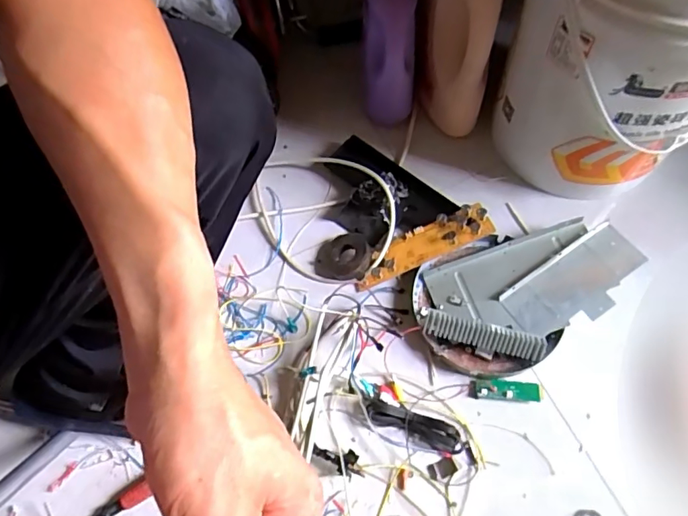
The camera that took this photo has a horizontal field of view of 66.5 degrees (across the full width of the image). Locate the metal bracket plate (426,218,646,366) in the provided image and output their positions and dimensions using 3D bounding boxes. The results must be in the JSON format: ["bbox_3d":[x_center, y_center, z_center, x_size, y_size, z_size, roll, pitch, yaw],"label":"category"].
[{"bbox_3d":[0.251,0.048,0.710,0.296,0.042,0.164,-16,64,-6],"label":"metal bracket plate"}]

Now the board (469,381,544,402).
[{"bbox_3d":[0.207,0.170,0.668,0.091,0.008,0.023,2,64,3],"label":"board"}]

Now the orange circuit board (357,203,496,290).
[{"bbox_3d":[0.108,-0.016,0.740,0.200,0.019,0.057,-29,66,2],"label":"orange circuit board"}]

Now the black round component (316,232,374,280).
[{"bbox_3d":[0.002,-0.004,0.748,0.076,0.027,0.076,-7,59,11],"label":"black round component"}]

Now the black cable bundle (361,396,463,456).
[{"bbox_3d":[0.084,0.207,0.651,0.128,0.022,0.034,19,66,11],"label":"black cable bundle"}]

